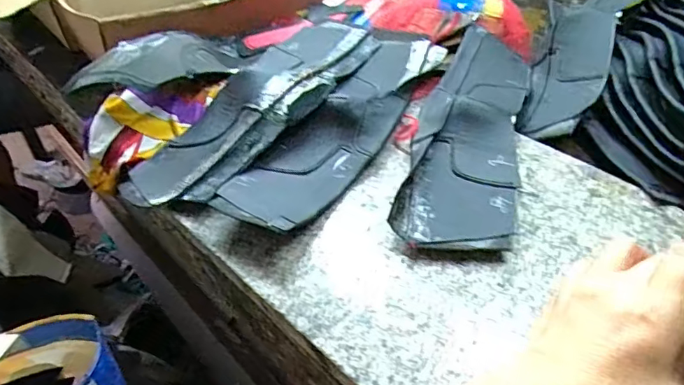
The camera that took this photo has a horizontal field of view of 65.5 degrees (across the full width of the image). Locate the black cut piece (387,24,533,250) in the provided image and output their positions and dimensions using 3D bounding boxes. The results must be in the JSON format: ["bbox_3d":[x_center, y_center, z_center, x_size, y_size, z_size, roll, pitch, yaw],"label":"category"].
[{"bbox_3d":[0.115,-0.063,0.466,0.087,0.020,0.300,12,45,13],"label":"black cut piece"}]

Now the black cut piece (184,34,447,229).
[{"bbox_3d":[-0.001,-0.073,0.477,0.099,0.029,0.301,22,48,25],"label":"black cut piece"}]

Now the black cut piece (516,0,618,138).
[{"bbox_3d":[0.217,-0.119,0.514,0.076,0.016,0.175,-2,54,45],"label":"black cut piece"}]

